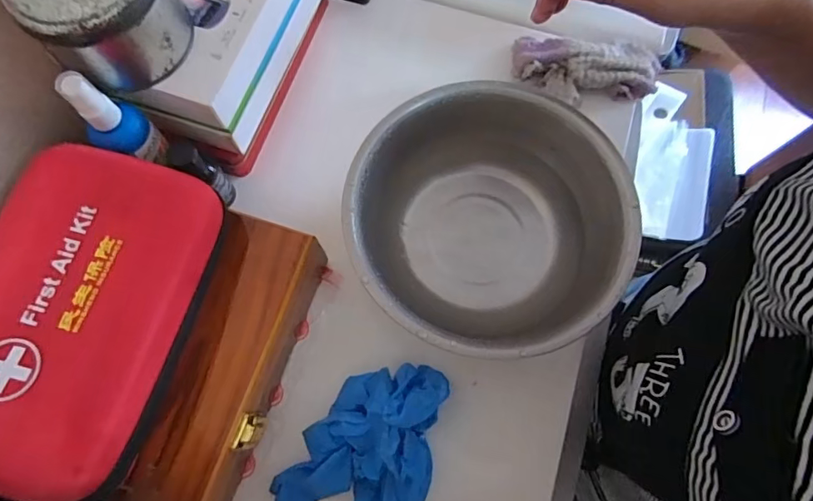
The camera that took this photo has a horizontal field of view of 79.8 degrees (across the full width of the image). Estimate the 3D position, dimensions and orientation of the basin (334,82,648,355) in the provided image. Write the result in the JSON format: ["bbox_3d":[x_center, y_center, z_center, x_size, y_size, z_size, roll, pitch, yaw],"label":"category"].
[{"bbox_3d":[0.061,-0.020,0.377,0.201,0.072,0.198,0,71,1],"label":"basin"}]

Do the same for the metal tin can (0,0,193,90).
[{"bbox_3d":[-0.196,-0.160,0.318,0.088,0.069,0.082,0,73,-1],"label":"metal tin can"}]

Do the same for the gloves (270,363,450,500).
[{"bbox_3d":[-0.020,0.136,0.343,0.099,0.039,0.132,27,74,10],"label":"gloves"}]

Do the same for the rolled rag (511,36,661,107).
[{"bbox_3d":[0.167,-0.170,0.455,0.133,0.032,0.062,-1,71,1],"label":"rolled rag"}]

